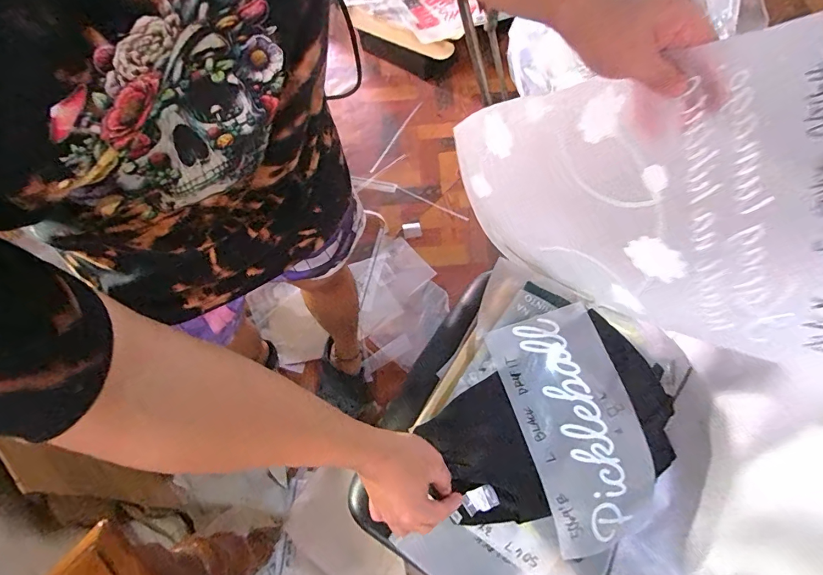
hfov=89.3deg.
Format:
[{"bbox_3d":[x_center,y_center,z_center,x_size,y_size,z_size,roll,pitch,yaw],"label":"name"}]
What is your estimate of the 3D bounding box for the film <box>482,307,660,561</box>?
[{"bbox_3d":[0.205,0.175,0.529,0.146,0.077,0.274,-17,66,-6],"label":"film"}]

